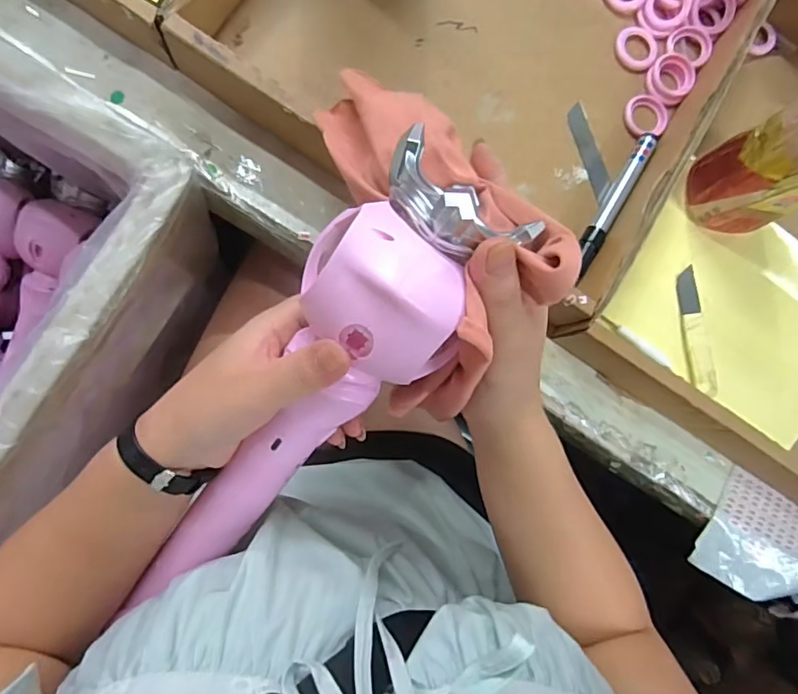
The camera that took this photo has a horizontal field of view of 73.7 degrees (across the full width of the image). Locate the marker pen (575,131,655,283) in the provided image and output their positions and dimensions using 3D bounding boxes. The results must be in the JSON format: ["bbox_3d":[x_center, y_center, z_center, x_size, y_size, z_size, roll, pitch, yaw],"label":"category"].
[{"bbox_3d":[0.170,-0.115,0.427,0.015,0.018,0.140,31,81,-5],"label":"marker pen"}]

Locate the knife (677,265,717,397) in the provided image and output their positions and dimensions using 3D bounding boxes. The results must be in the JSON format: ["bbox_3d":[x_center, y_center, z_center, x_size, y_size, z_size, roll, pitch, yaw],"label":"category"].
[{"bbox_3d":[0.241,-0.012,0.432,0.019,0.007,0.102,-6,86,-9],"label":"knife"}]

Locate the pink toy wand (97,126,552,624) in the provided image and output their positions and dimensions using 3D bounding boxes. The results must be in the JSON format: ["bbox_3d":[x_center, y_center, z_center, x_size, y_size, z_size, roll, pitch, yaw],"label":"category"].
[{"bbox_3d":[-0.051,0.036,0.286,0.072,0.069,0.289,36,117,-2],"label":"pink toy wand"}]

